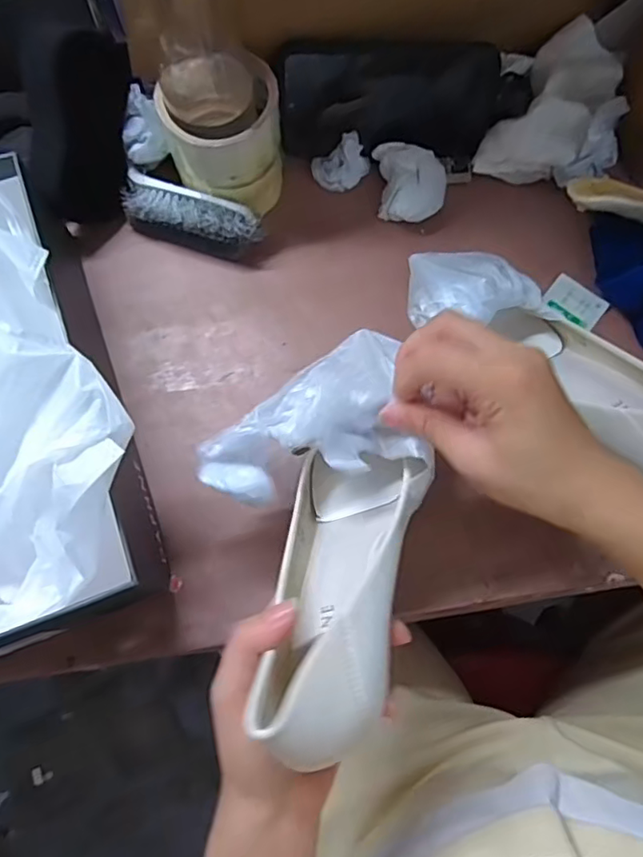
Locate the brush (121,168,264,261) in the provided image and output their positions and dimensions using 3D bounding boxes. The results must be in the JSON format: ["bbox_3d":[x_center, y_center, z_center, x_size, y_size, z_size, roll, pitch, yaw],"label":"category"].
[{"bbox_3d":[-0.102,-0.164,0.453,0.109,0.041,0.034,20,76,4],"label":"brush"}]

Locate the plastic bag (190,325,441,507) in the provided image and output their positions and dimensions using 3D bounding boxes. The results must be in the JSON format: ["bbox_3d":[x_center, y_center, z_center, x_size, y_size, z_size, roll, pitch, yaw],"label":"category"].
[{"bbox_3d":[-0.011,-0.012,0.336,0.123,0.049,0.092,-10,76,-4],"label":"plastic bag"}]

